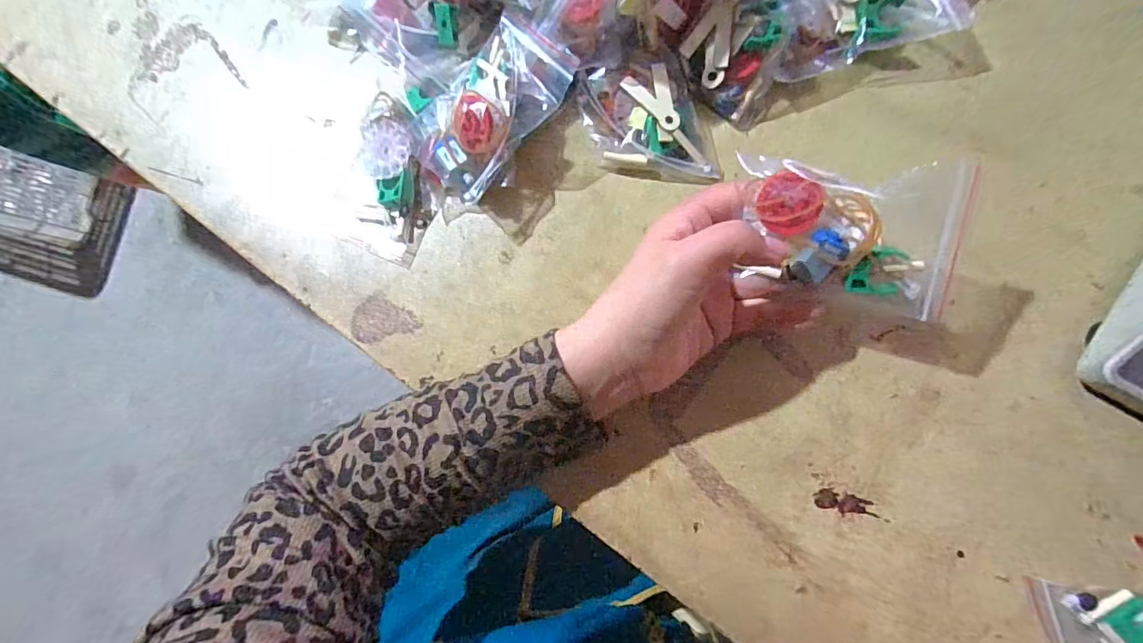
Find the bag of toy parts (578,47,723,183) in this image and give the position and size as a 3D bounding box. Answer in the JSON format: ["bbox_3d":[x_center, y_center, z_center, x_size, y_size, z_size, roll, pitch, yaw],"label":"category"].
[{"bbox_3d":[0.051,-0.130,0.322,0.071,0.028,0.094,-24,82,6],"label":"bag of toy parts"}]

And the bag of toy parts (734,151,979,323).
[{"bbox_3d":[0.145,-0.046,0.254,0.103,0.034,0.071,9,86,9],"label":"bag of toy parts"}]

